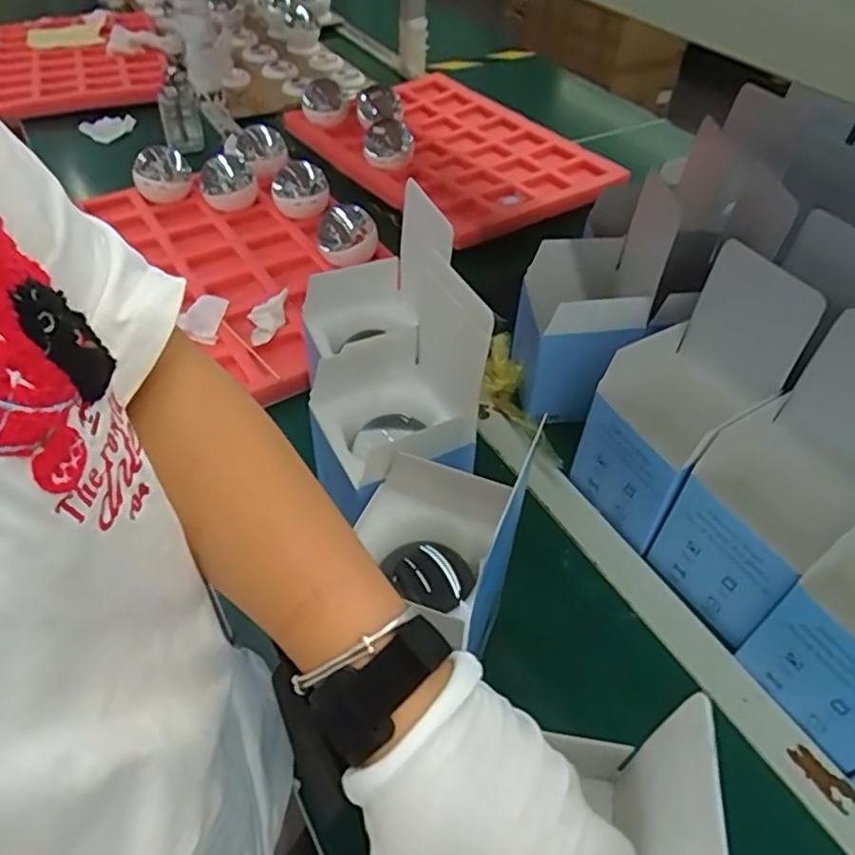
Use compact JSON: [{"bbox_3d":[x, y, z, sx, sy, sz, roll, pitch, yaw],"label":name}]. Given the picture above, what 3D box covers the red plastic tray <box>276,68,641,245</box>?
[{"bbox_3d":[0.024,-0.472,1.094,0.359,0.040,0.536,-29,53,-26],"label":"red plastic tray"}]

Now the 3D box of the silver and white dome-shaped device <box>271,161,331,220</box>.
[{"bbox_3d":[-0.178,-0.332,0.921,0.078,0.073,0.063,-9,47,-10],"label":"silver and white dome-shaped device"}]

